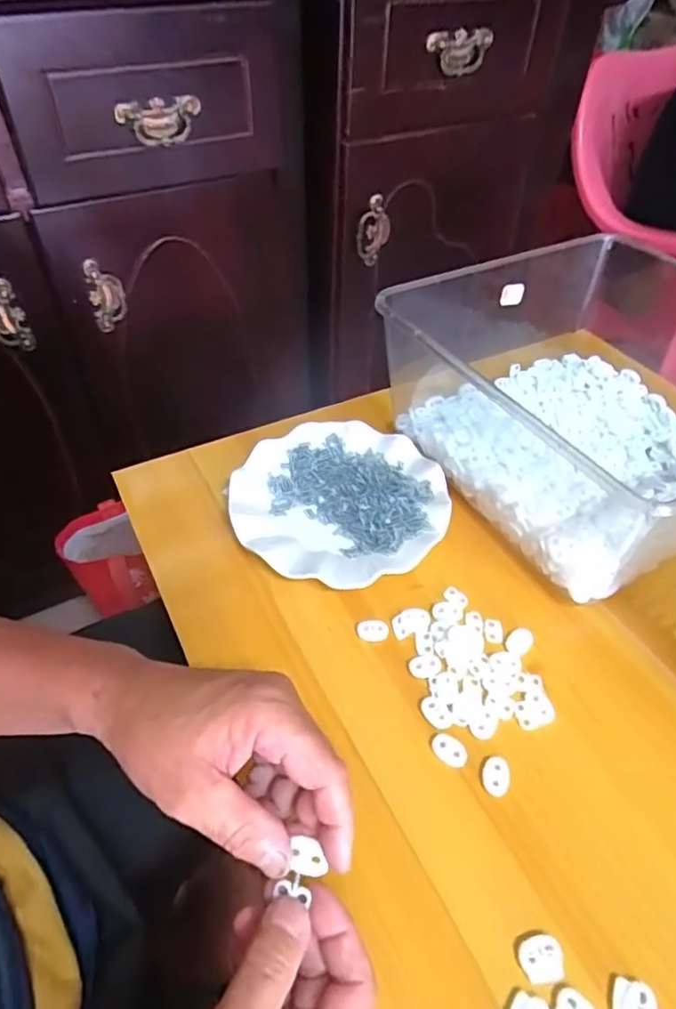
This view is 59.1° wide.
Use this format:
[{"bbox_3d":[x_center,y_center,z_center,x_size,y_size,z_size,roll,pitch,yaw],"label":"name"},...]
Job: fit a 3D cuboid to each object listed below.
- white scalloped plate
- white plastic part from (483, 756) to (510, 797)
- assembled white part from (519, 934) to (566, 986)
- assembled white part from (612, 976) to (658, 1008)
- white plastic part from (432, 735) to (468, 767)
[{"bbox_3d":[0.001,-0.002,0.519,0.177,0.024,0.178,1,46,-1],"label":"white scalloped plate"},{"bbox_3d":[0.099,0.168,0.369,0.016,0.004,0.023,12,47,9],"label":"white plastic part"},{"bbox_3d":[0.105,0.232,0.305,0.022,0.004,0.019,-8,47,-10],"label":"assembled white part"},{"bbox_3d":[0.147,0.247,0.294,0.020,0.004,0.022,23,50,18],"label":"assembled white part"},{"bbox_3d":[0.071,0.157,0.381,0.024,0.004,0.016,26,51,22],"label":"white plastic part"}]

